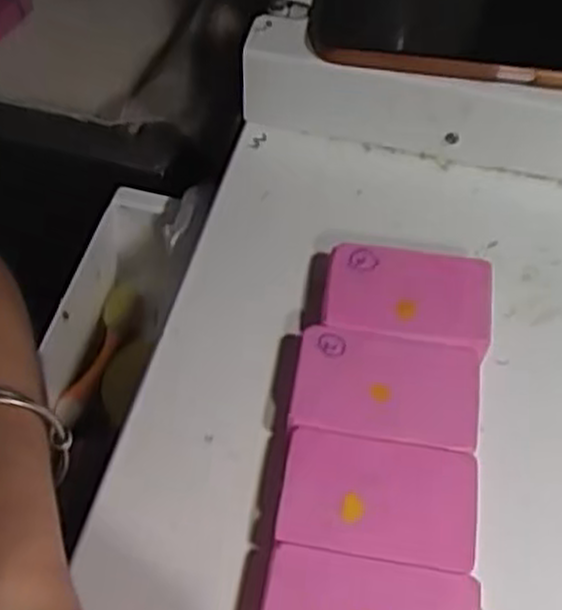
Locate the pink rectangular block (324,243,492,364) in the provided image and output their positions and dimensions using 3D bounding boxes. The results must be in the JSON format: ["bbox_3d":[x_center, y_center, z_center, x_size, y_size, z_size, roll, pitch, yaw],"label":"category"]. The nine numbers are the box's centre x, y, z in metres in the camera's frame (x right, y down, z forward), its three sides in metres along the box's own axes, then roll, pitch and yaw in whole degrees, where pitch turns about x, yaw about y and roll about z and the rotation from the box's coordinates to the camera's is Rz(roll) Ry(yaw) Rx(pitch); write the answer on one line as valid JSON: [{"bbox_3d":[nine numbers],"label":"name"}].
[{"bbox_3d":[0.052,-0.001,0.334,0.065,0.025,0.042,9,57,1],"label":"pink rectangular block"}]

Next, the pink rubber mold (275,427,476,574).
[{"bbox_3d":[0.034,0.072,0.286,0.066,0.023,0.043,10,57,2],"label":"pink rubber mold"}]

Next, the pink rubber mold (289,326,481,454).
[{"bbox_3d":[0.040,0.036,0.312,0.070,0.022,0.045,9,57,1],"label":"pink rubber mold"}]

